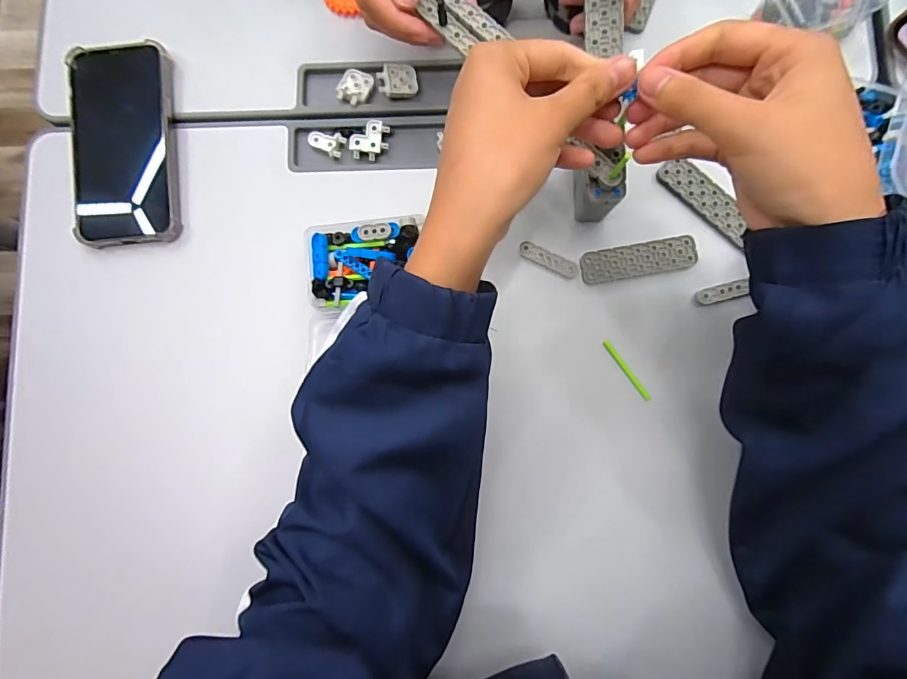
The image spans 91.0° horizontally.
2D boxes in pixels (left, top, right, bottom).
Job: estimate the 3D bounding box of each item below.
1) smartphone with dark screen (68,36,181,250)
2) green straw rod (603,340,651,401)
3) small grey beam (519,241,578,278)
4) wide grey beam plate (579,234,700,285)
[{"bbox_3d":[-0.268,-0.157,0.361,0.079,0.019,0.157,-5,85,1],"label":"smartphone with dark screen"},{"bbox_3d":[0.134,0.024,0.344,0.006,0.004,0.055,-35,85,-1],"label":"green straw rod"},{"bbox_3d":[0.075,-0.062,0.350,0.048,0.007,0.011,27,86,4],"label":"small grey beam"},{"bbox_3d":[0.144,-0.062,0.346,0.087,0.008,0.025,-10,85,1],"label":"wide grey beam plate"}]

